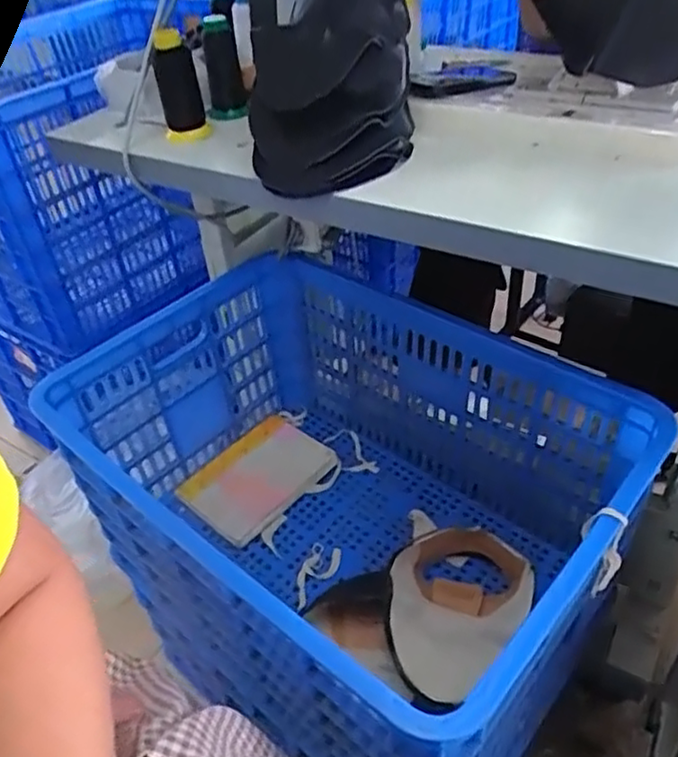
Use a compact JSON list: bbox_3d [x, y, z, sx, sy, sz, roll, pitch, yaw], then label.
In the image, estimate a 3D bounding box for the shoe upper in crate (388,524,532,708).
[{"bbox_3d":[0.132,0.269,0.789,0.135,0.070,0.200,25,49,31],"label":"shoe upper in crate"}]

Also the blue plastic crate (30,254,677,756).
[{"bbox_3d":[-0.007,0.135,0.794,0.608,0.306,0.415,27,50,32],"label":"blue plastic crate"}]

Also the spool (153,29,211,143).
[{"bbox_3d":[-0.211,-0.386,0.859,0.052,0.134,0.040,-13,9,-9],"label":"spool"}]

